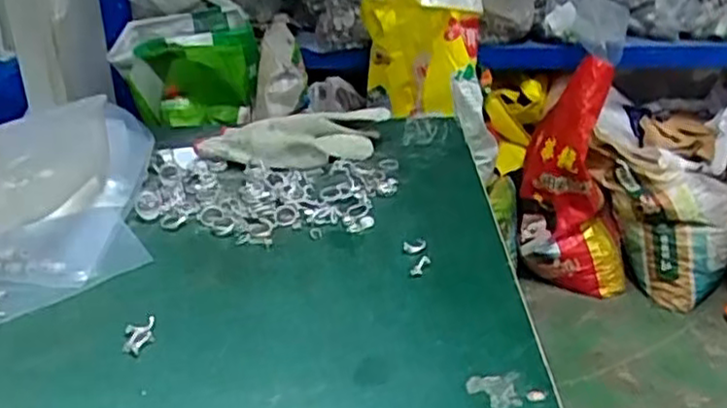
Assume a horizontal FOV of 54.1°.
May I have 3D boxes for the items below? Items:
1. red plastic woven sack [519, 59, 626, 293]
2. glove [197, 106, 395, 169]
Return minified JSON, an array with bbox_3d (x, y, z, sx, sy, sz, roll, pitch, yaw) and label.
[{"bbox_3d":[0.534,-0.040,1.773,0.276,0.581,0.149,8,27,15],"label":"red plastic woven sack"},{"bbox_3d":[-0.072,-0.072,0.756,0.204,0.039,0.090,-5,27,-9],"label":"glove"}]

